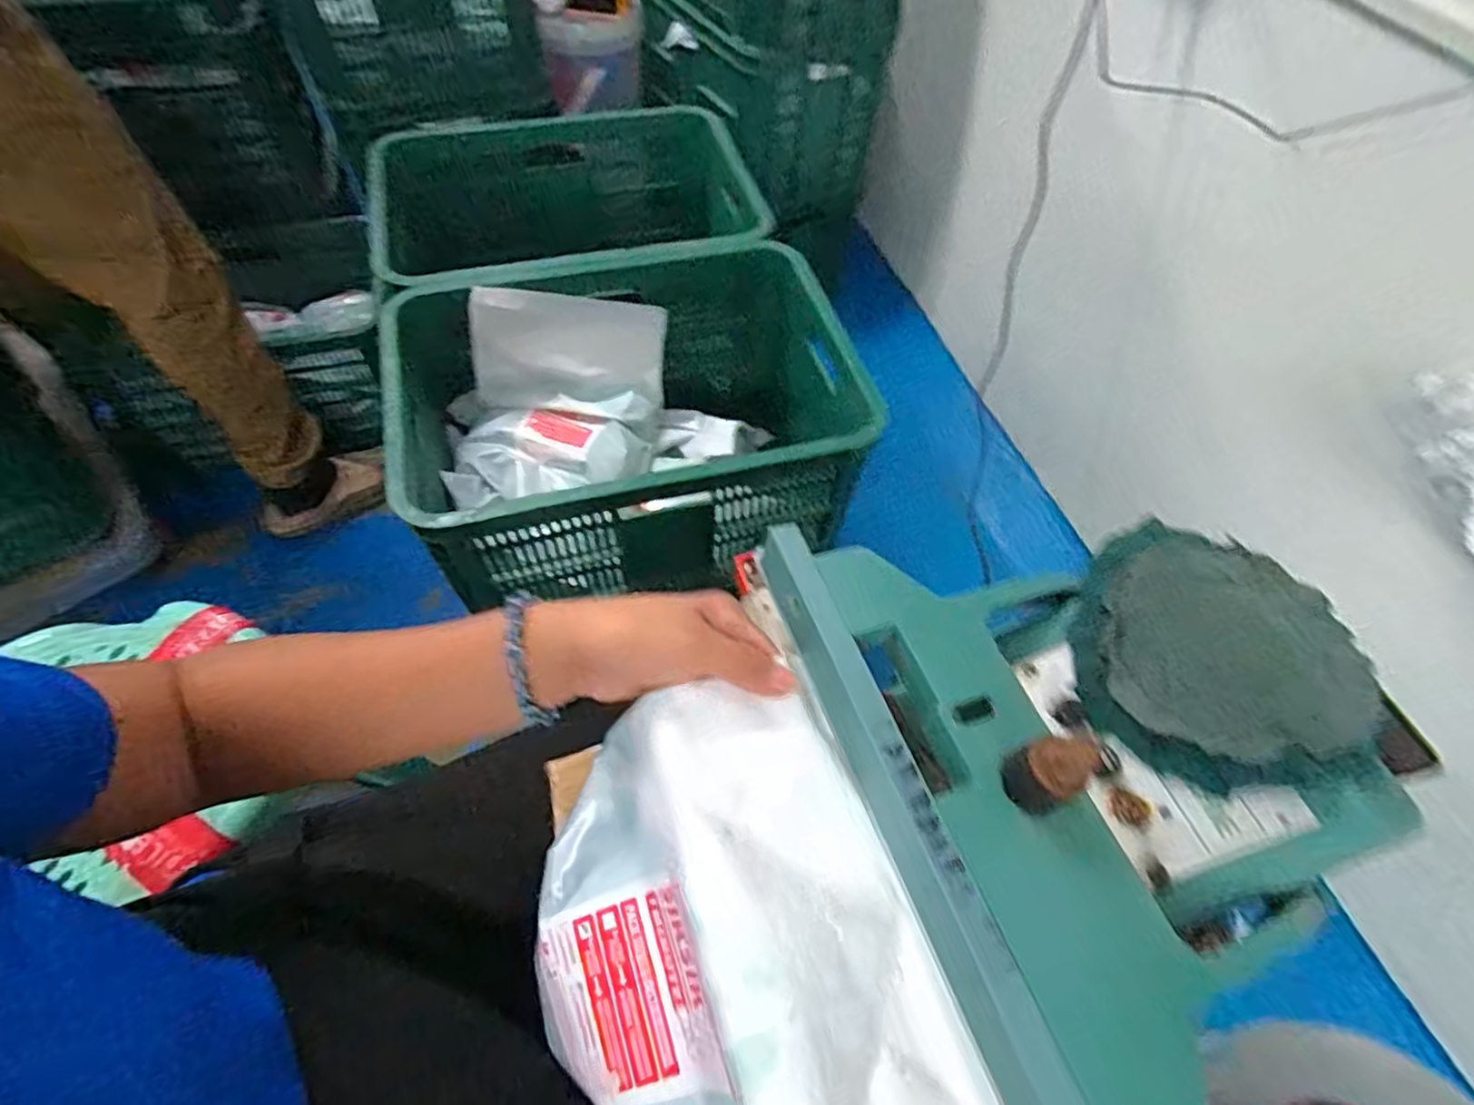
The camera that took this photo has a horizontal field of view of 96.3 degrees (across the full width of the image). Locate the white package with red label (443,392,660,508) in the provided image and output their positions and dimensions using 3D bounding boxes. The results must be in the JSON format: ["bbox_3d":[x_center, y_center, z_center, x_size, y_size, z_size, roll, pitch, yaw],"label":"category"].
[{"bbox_3d":[-0.235,-0.138,0.860,0.270,0.050,0.144,-15,60,-13],"label":"white package with red label"}]

